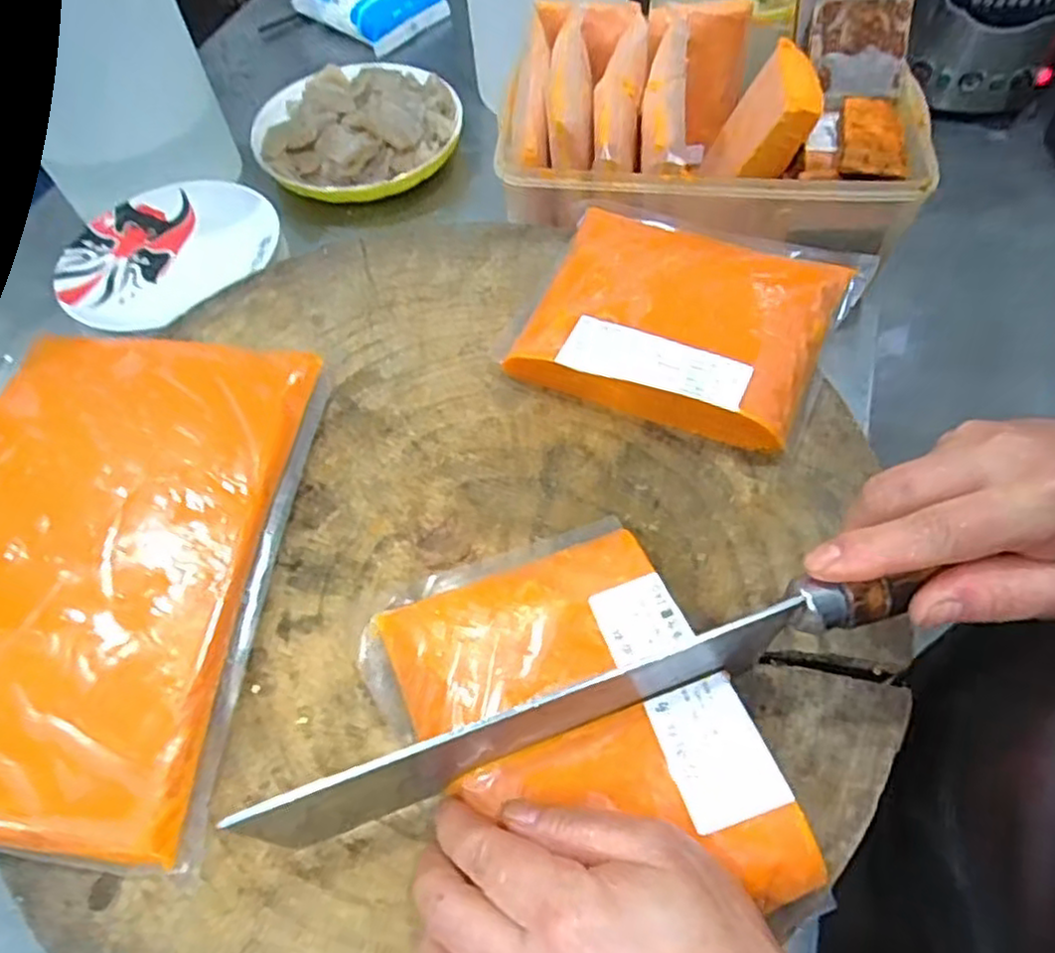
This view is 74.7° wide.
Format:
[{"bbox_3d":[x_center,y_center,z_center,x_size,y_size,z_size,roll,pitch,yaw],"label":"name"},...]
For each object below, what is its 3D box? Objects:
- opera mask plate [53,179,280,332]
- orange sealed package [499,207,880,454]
[{"bbox_3d":[-0.295,-0.185,0.562,0.166,0.020,0.143,-41,65,-20],"label":"opera mask plate"},{"bbox_3d":[0.092,-0.095,0.408,0.177,0.034,0.142,17,61,13],"label":"orange sealed package"}]

